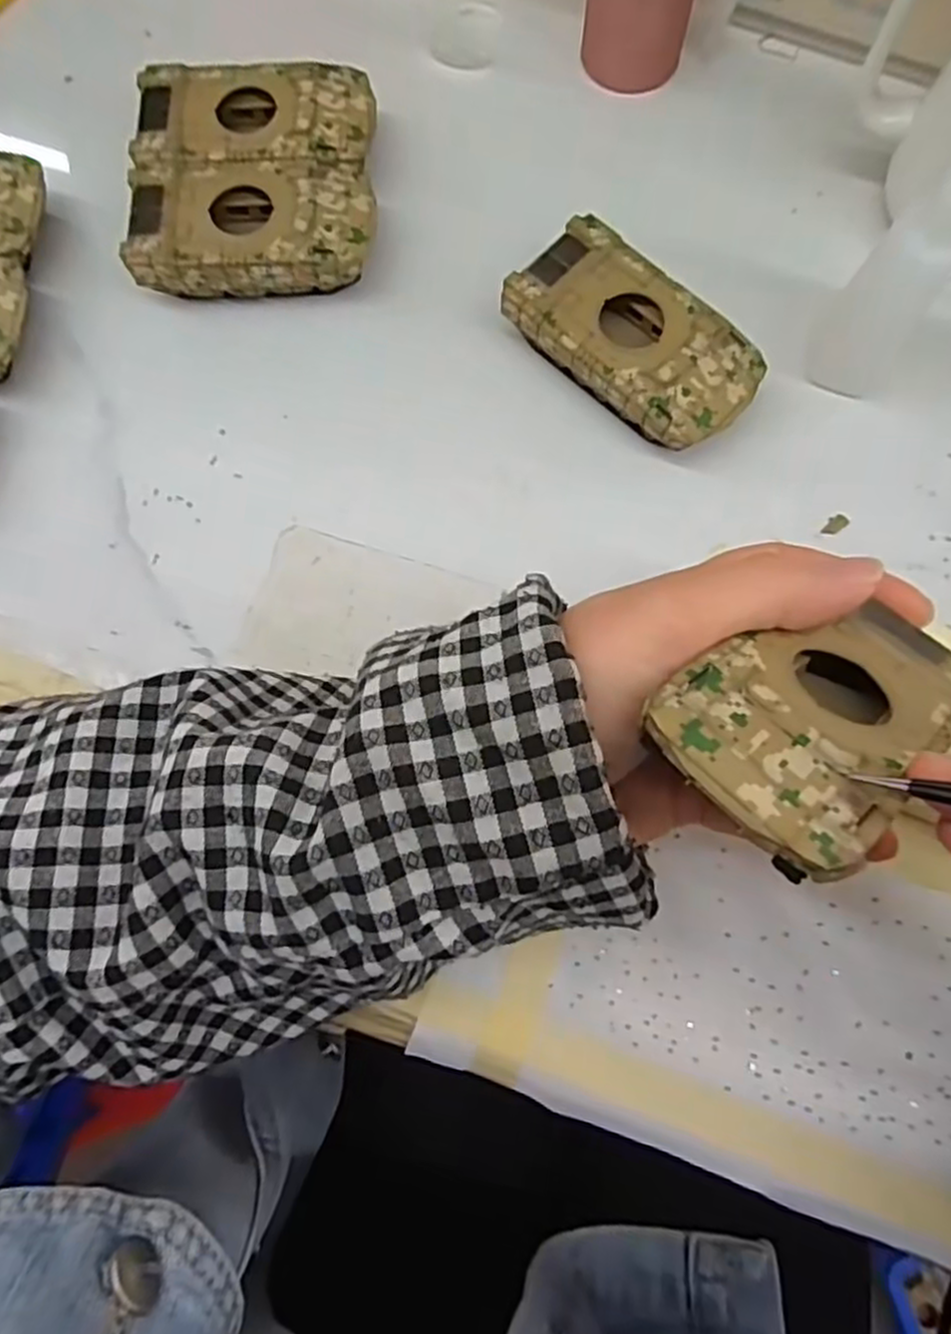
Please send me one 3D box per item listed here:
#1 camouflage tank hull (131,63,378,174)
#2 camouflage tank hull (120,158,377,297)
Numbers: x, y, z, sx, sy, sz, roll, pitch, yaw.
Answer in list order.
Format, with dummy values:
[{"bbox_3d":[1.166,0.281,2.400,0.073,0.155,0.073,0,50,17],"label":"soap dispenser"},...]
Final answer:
[{"bbox_3d":[-0.090,-0.223,0.313,0.094,0.026,0.053,1,77,2],"label":"camouflage tank hull"},{"bbox_3d":[-0.089,-0.177,0.302,0.094,0.025,0.051,-1,77,1],"label":"camouflage tank hull"}]

